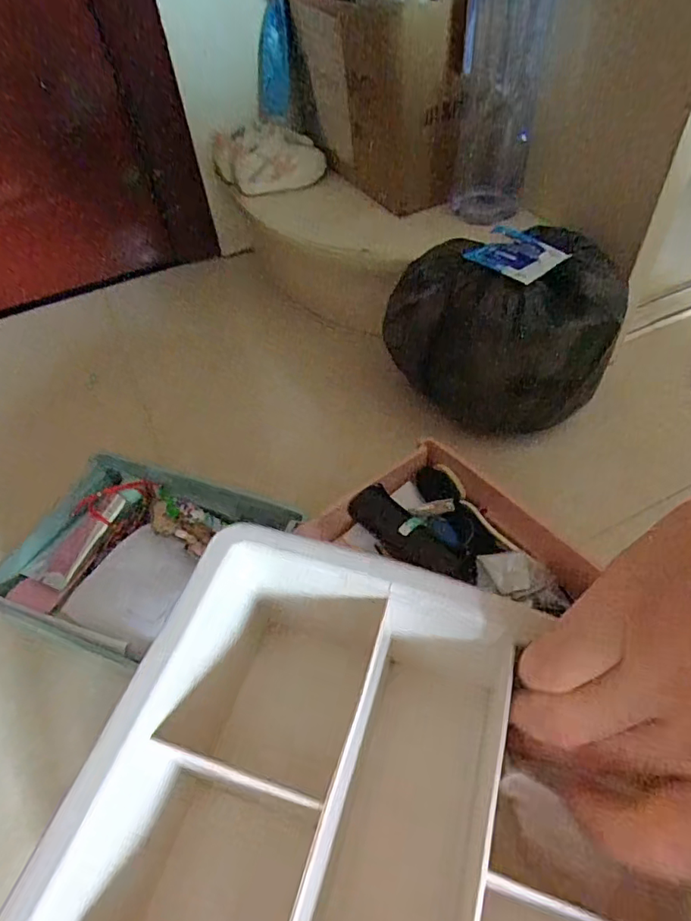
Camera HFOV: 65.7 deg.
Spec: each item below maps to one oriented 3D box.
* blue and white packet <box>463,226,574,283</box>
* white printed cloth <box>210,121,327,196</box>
[{"bbox_3d":[0.174,-0.215,0.553,0.056,0.012,0.096,-39,48,-6],"label":"blue and white packet"},{"bbox_3d":[-0.118,-0.450,0.808,0.166,0.091,0.076,-5,49,1],"label":"white printed cloth"}]

